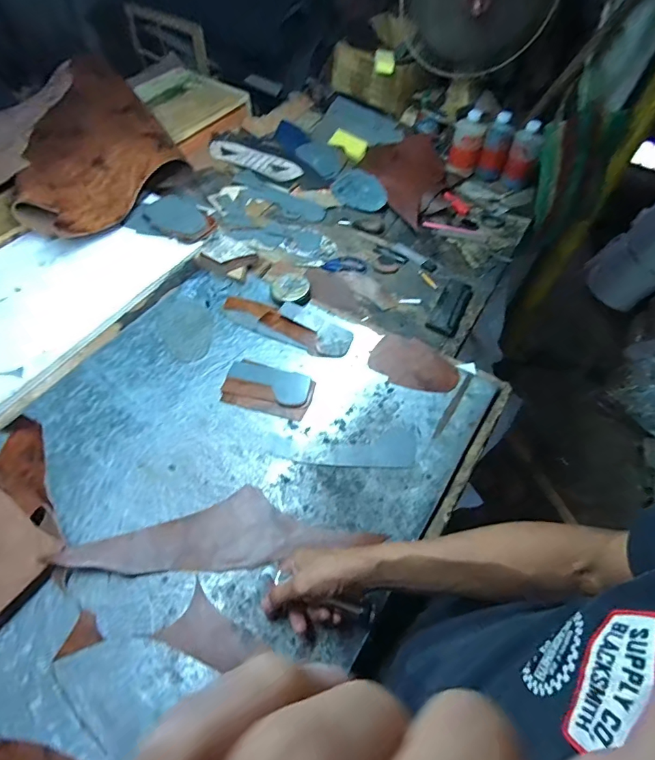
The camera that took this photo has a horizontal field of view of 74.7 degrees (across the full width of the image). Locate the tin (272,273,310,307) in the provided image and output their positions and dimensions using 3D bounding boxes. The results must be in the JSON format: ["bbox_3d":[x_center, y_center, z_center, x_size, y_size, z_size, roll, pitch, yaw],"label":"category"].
[{"bbox_3d":[-0.070,-0.176,0.835,0.073,0.024,0.073,1,56,-1],"label":"tin"}]

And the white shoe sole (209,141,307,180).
[{"bbox_3d":[-0.195,-0.588,1.149,0.280,0.006,0.070,25,70,13],"label":"white shoe sole"}]

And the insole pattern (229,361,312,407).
[{"bbox_3d":[-0.100,0.006,0.723,0.141,0.004,0.068,11,50,9],"label":"insole pattern"}]

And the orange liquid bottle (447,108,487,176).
[{"bbox_3d":[0.362,-0.612,1.122,0.072,0.139,0.086,13,58,5],"label":"orange liquid bottle"}]

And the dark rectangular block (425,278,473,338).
[{"bbox_3d":[0.247,-0.148,0.860,0.056,0.022,0.147,25,59,12],"label":"dark rectangular block"}]

